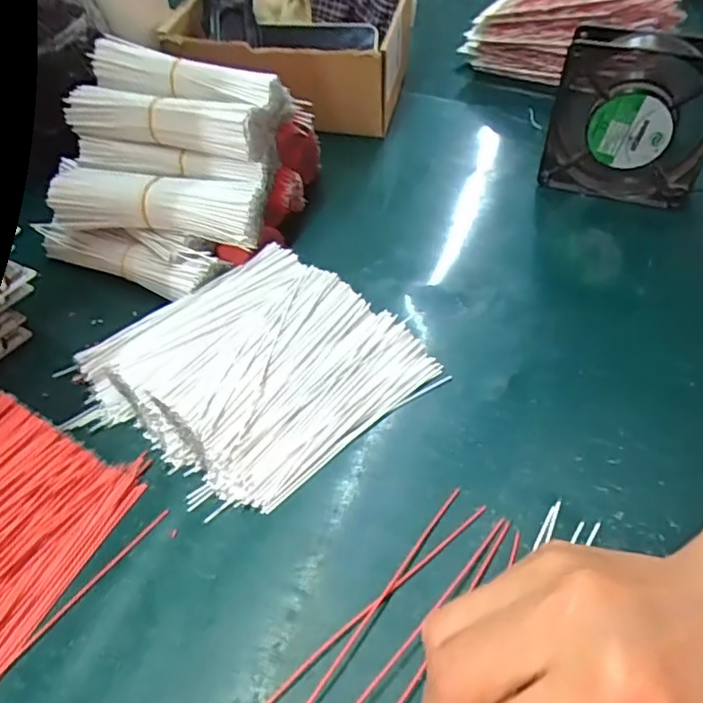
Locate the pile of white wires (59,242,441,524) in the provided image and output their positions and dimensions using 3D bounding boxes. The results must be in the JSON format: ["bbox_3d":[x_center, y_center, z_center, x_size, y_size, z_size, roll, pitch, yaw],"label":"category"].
[{"bbox_3d":[-0.059,0.007,0.364,0.168,0.026,0.158,-35,55,-29],"label":"pile of white wires"}]

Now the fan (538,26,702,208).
[{"bbox_3d":[0.222,-0.182,0.471,0.117,0.128,0.043,17,48,16],"label":"fan"}]

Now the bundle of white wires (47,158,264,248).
[{"bbox_3d":[-0.139,-0.101,0.422,0.156,0.039,0.051,8,47,6],"label":"bundle of white wires"}]

